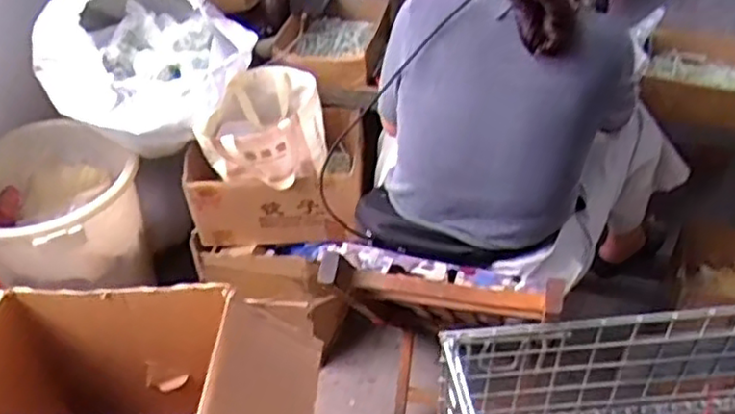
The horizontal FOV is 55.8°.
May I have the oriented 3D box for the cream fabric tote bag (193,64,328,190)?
[{"bbox_3d":[-0.205,-0.163,1.424,0.223,0.174,0.225,14,42,20],"label":"cream fabric tote bag"}]

